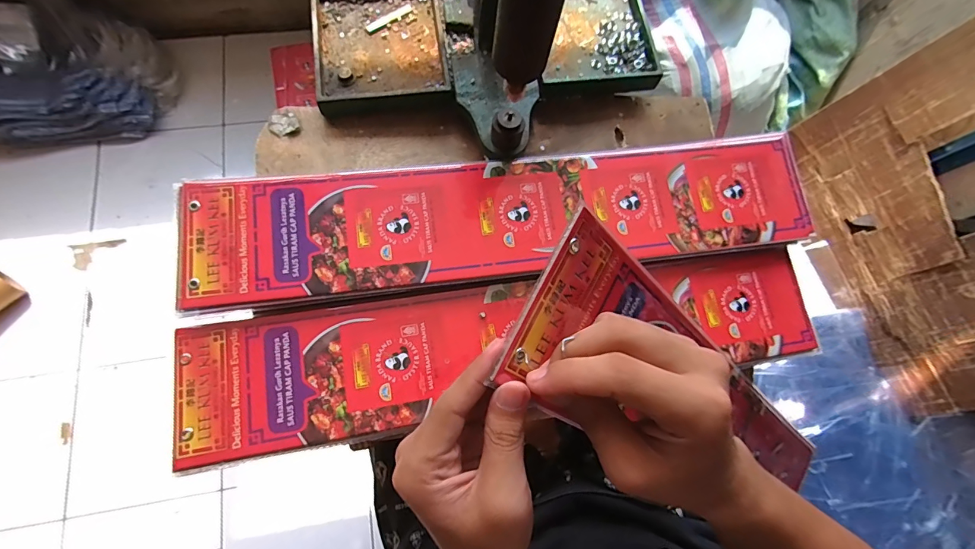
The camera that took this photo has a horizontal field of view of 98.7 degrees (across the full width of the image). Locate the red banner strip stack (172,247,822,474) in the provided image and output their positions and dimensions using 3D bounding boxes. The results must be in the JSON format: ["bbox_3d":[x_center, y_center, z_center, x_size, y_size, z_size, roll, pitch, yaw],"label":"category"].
[{"bbox_3d":[0.023,0.060,0.374,0.553,0.038,0.113,-9,73,-5],"label":"red banner strip stack"}]

